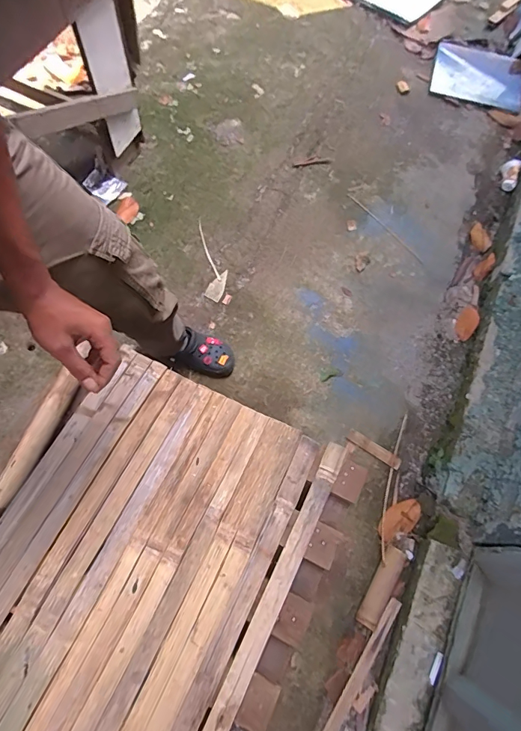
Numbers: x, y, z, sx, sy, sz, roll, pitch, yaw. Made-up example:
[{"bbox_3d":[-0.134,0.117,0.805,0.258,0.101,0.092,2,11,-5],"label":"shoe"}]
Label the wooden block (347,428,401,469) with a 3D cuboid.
[{"bbox_3d":[0.304,0.223,1.115,0.154,0.014,0.035,30,70,9],"label":"wooden block"}]

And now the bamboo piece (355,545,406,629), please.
[{"bbox_3d":[0.282,0.518,0.977,0.052,0.035,0.188,34,70,11],"label":"bamboo piece"}]

